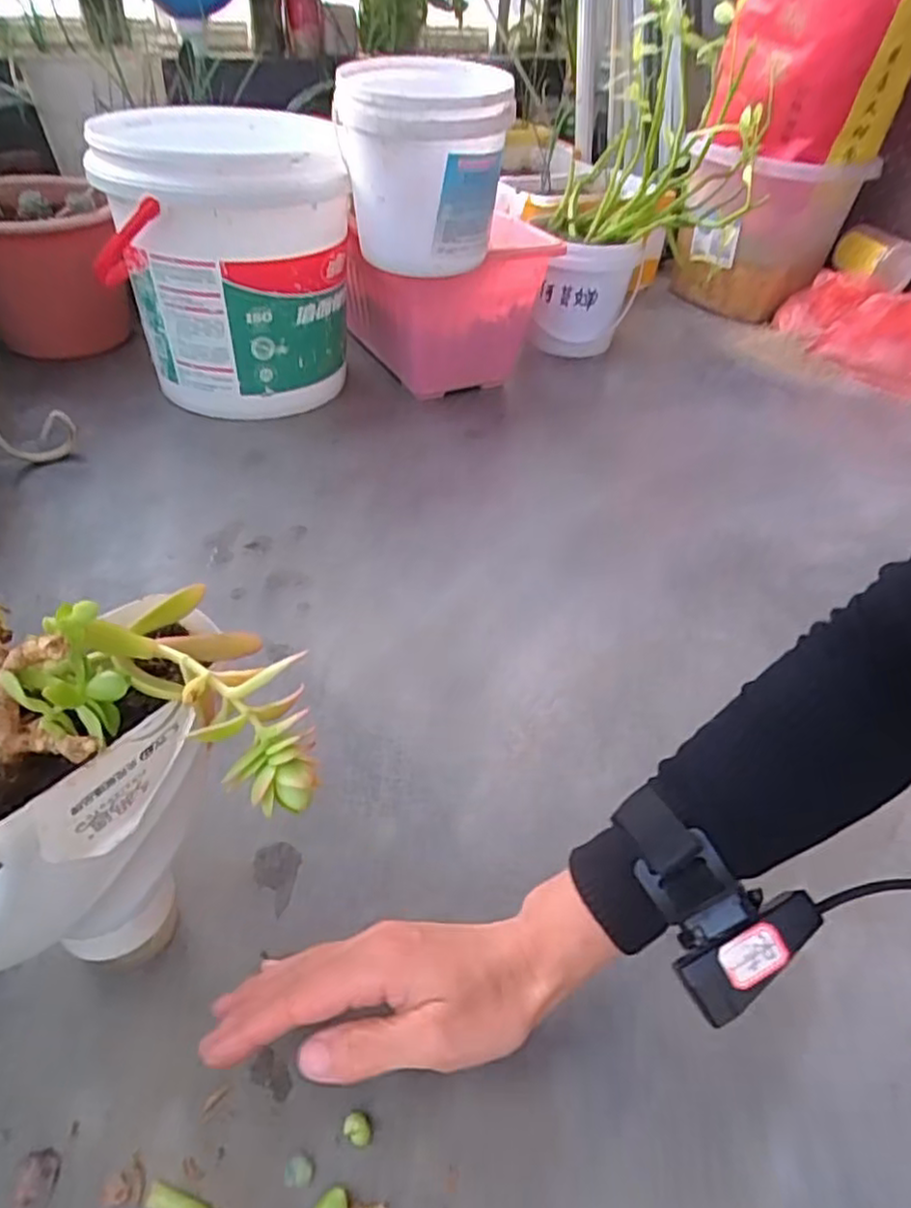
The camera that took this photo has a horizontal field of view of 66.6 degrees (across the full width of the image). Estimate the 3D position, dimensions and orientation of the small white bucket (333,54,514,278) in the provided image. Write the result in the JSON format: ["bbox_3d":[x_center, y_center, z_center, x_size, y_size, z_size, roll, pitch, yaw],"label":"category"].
[{"bbox_3d":[-0.029,-0.420,0.676,0.148,0.168,0.164,3,41,-2],"label":"small white bucket"}]

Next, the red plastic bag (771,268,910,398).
[{"bbox_3d":[0.618,-0.381,0.987,0.321,0.127,0.097,30,48,25],"label":"red plastic bag"}]

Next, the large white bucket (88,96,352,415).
[{"bbox_3d":[-0.253,-0.376,0.777,0.245,0.271,0.273,-8,44,-14],"label":"large white bucket"}]

